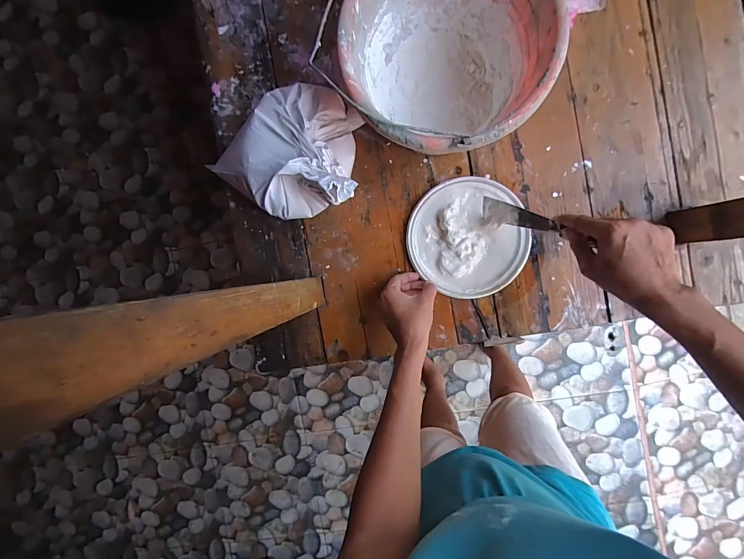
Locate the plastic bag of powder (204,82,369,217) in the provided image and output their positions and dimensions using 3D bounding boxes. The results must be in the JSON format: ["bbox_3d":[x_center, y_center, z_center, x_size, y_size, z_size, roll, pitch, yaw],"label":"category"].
[{"bbox_3d":[-0.105,-0.174,0.482,0.214,0.129,0.174,31,96,5],"label":"plastic bag of powder"}]

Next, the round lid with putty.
[{"bbox_3d":[0.143,-0.062,0.515,0.169,0.017,0.173,0,93,4],"label":"round lid with putty"}]

